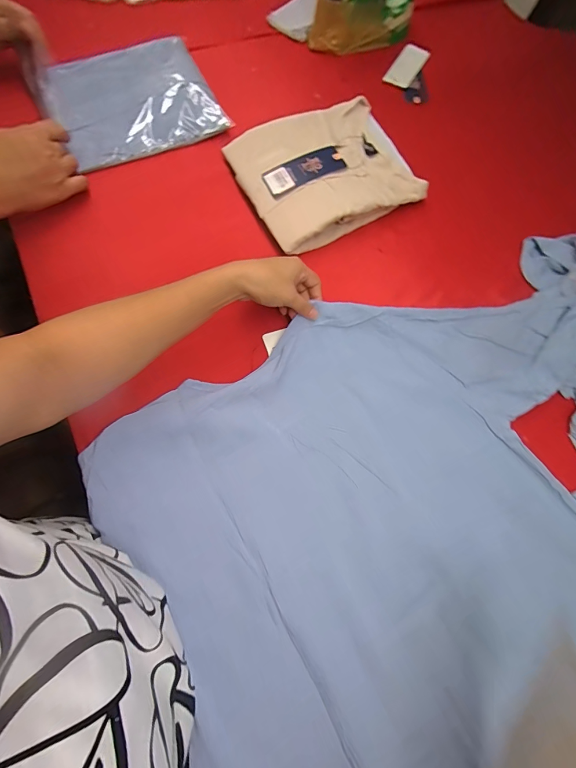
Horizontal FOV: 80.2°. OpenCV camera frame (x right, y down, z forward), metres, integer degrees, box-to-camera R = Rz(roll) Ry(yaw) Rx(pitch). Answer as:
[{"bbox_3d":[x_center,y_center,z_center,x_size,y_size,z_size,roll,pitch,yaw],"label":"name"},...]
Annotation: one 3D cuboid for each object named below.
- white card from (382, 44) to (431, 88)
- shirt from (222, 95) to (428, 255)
[{"bbox_3d":[0.224,-0.597,0.641,0.053,0.004,0.117,31,70,3],"label":"white card"},{"bbox_3d":[0.054,-0.330,0.526,0.250,0.052,0.214,-25,74,-9],"label":"shirt"}]

